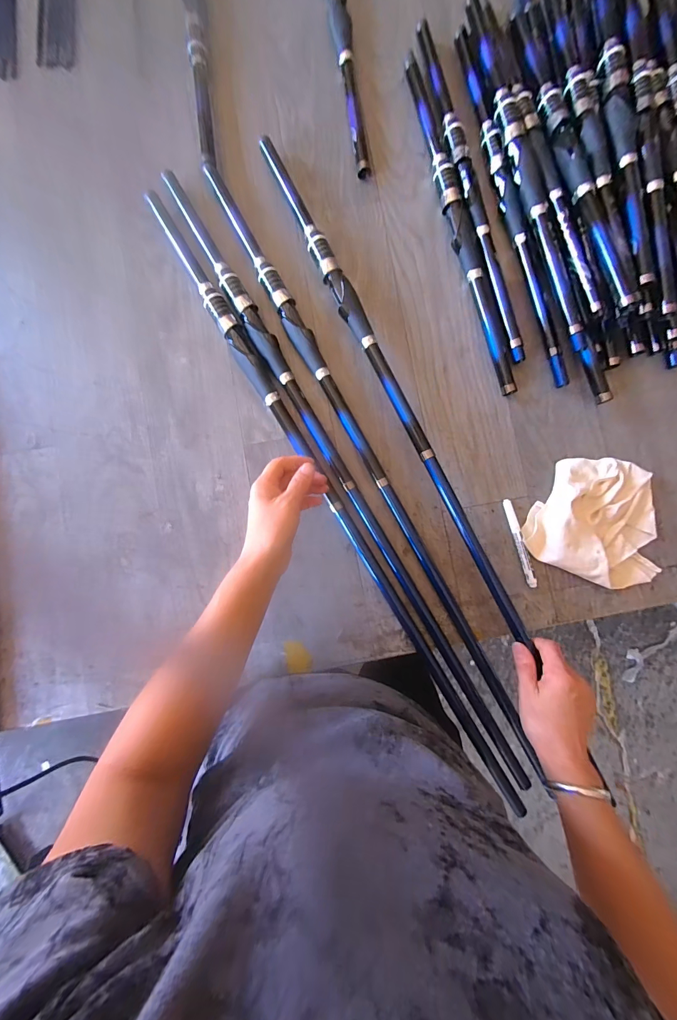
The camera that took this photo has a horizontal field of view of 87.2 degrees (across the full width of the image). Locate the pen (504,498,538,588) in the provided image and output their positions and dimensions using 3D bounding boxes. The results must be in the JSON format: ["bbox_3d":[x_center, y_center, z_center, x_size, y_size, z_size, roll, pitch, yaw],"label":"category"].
[{"bbox_3d":[0.249,0.045,0.487,0.013,0.013,0.121,-14,87,-2],"label":"pen"}]

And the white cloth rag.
[{"bbox_3d":[0.357,0.013,0.476,0.176,0.033,0.165,24,86,0],"label":"white cloth rag"}]

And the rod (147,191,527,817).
[{"bbox_3d":[-0.011,-0.020,0.478,0.028,0.020,0.919,-30,88,-3],"label":"rod"}]

